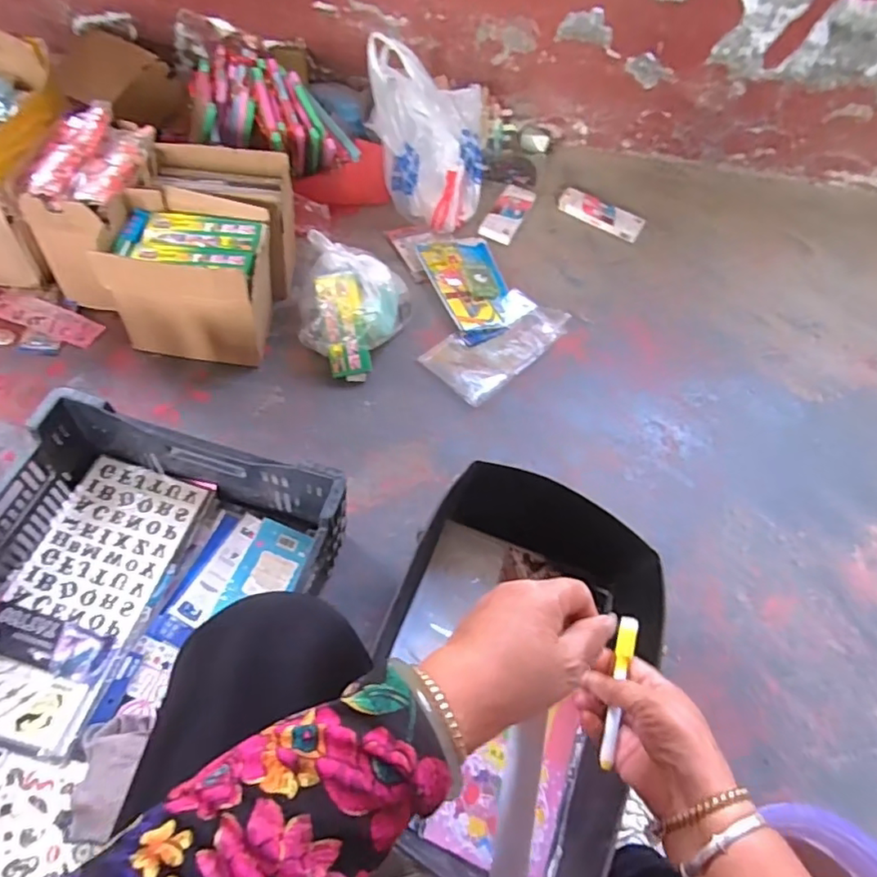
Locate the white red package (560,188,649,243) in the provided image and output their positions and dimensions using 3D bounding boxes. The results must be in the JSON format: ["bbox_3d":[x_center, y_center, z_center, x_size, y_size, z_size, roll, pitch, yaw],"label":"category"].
[{"bbox_3d":[0.411,-0.574,1.461,0.220,0.040,0.072,28,54,18],"label":"white red package"}]

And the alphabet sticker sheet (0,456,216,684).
[{"bbox_3d":[-0.444,0.160,0.751,0.170,0.007,0.271,18,57,2],"label":"alphabet sticker sheet"}]

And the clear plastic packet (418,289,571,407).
[{"bbox_3d":[0.125,-0.194,1.148,0.160,0.029,0.328,36,57,22],"label":"clear plastic packet"}]

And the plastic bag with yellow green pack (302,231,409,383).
[{"bbox_3d":[-0.162,-0.233,1.042,0.194,0.169,0.190,7,51,2],"label":"plastic bag with yellow green pack"}]

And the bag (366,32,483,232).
[{"bbox_3d":[-0.028,-0.644,1.241,0.255,0.328,0.167,7,51,1],"label":"bag"}]

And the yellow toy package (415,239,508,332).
[{"bbox_3d":[0.069,-0.345,1.225,0.172,0.024,0.265,-9,60,-23],"label":"yellow toy package"}]

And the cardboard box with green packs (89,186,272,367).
[{"bbox_3d":[-0.401,-0.272,0.968,0.226,0.209,0.173,3,51,-2],"label":"cardboard box with green packs"}]

